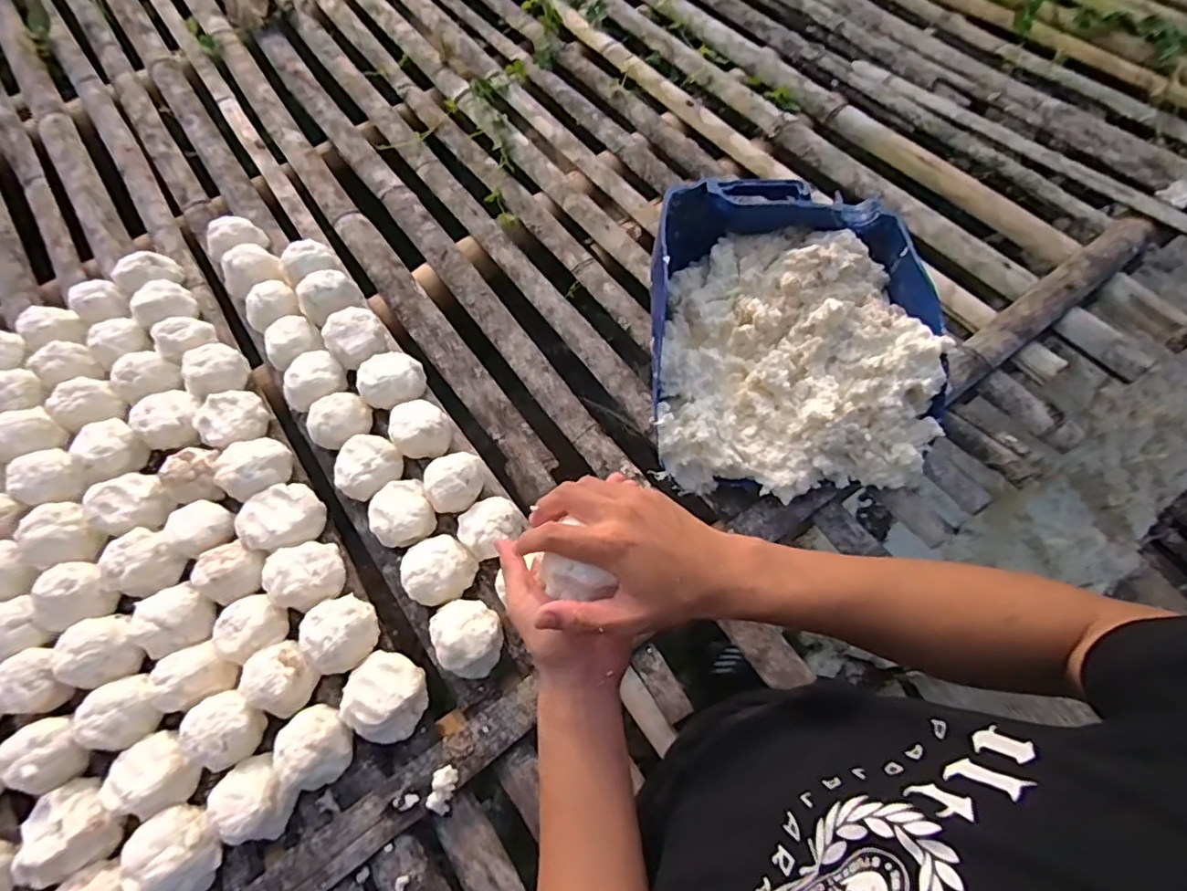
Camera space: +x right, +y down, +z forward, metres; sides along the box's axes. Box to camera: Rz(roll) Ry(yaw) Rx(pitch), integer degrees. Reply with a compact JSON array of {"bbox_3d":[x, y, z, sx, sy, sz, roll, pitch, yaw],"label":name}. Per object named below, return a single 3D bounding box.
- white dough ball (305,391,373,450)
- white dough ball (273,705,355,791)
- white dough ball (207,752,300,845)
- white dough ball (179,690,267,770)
[{"bbox_3d":[-0.315,-0.029,0.722,0.068,0.056,0.075,31,73,13],"label":"white dough ball"},{"bbox_3d":[-0.275,0.297,0.567,0.063,0.049,0.066,-1,69,2],"label":"white dough ball"},{"bbox_3d":[-0.329,0.343,0.557,0.063,0.045,0.066,-1,69,2],"label":"white dough ball"},{"bbox_3d":[-0.371,0.284,0.578,0.064,0.049,0.069,-1,69,2],"label":"white dough ball"}]

